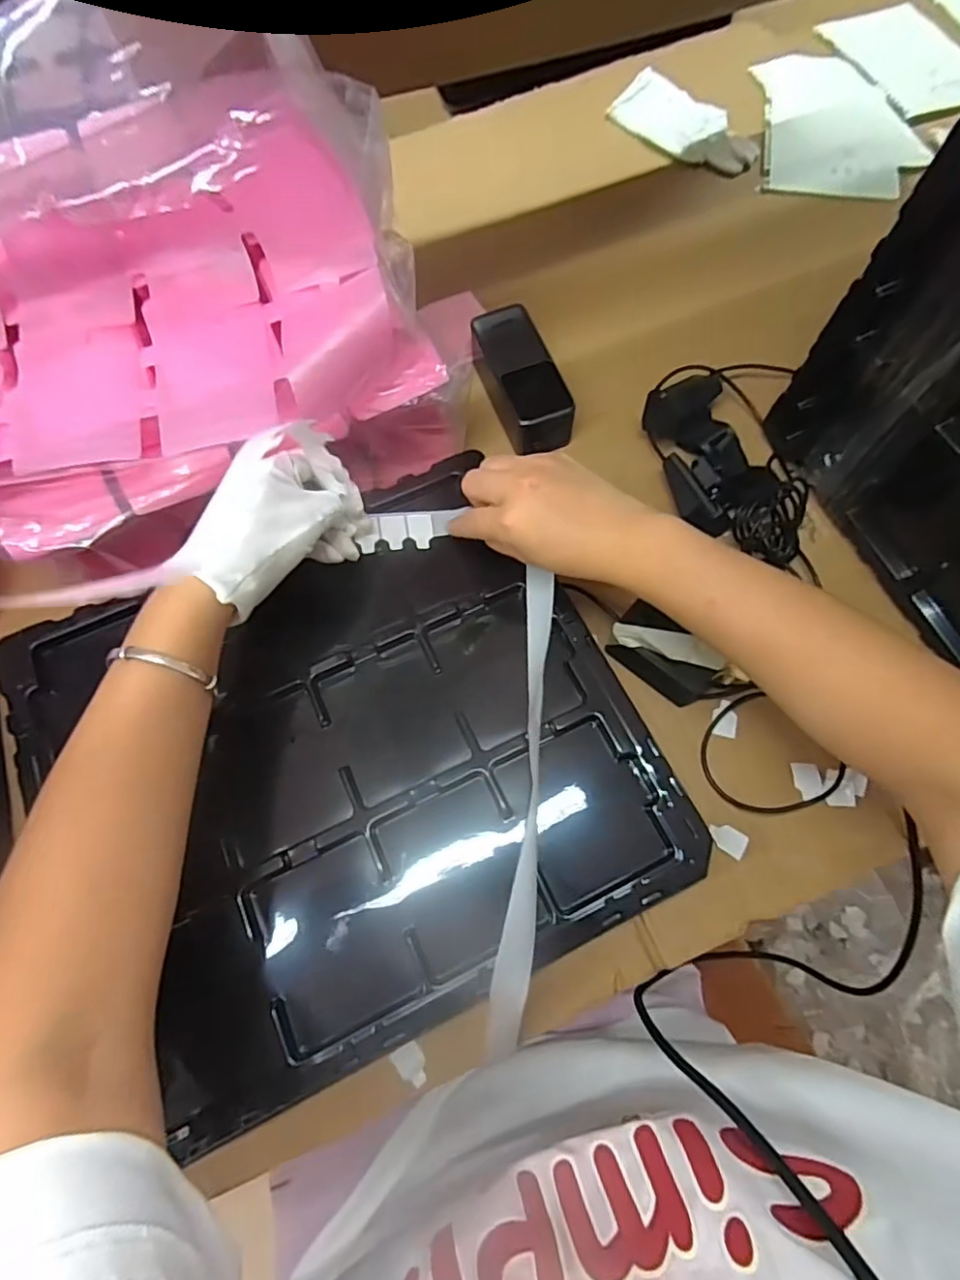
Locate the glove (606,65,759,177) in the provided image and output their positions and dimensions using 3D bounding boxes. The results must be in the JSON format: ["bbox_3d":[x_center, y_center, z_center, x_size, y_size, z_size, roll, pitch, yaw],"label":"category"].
[{"bbox_3d":[0.226,-0.570,0.655,0.172,0.020,0.076,42,76,14],"label":"glove"}]

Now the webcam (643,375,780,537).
[{"bbox_3d":[0.200,-0.164,0.510,0.084,0.045,0.136,-20,71,-6],"label":"webcam"}]

